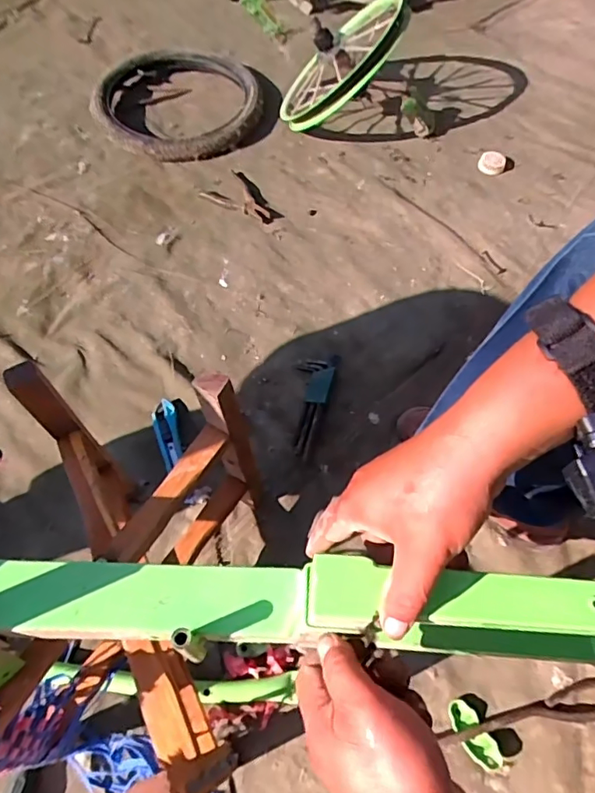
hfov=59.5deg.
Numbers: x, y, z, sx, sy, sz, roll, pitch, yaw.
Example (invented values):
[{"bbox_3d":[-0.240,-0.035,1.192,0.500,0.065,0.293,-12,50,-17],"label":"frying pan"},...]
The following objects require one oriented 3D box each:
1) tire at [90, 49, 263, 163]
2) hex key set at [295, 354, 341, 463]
[{"bbox_3d":[-0.269,-0.654,1.136,0.361,0.082,0.357,-1,60,1],"label":"tire"},{"bbox_3d":[0.015,0.005,0.795,0.057,0.017,0.181,15,61,10],"label":"hex key set"}]

